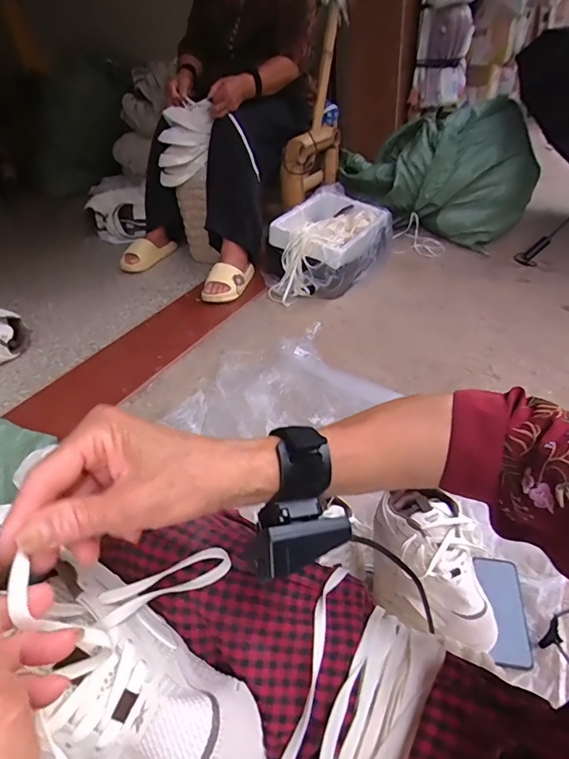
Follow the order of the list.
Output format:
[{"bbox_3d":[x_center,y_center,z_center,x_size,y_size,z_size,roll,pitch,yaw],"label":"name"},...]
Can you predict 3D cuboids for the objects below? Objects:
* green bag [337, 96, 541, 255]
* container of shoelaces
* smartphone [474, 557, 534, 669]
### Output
[{"bbox_3d":[0.565,-0.722,1.640,0.691,0.423,0.329,-3,40,3],"label":"green bag"},{"bbox_3d":[0.136,-0.404,1.386,0.264,0.205,0.437,21,47,28],"label":"container of shoelaces"},{"bbox_3d":[0.355,0.373,0.718,0.068,0.015,0.153,-3,63,2],"label":"smartphone"}]

